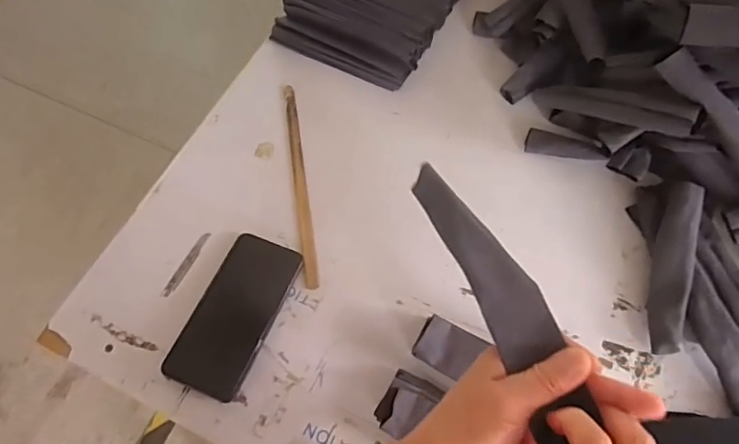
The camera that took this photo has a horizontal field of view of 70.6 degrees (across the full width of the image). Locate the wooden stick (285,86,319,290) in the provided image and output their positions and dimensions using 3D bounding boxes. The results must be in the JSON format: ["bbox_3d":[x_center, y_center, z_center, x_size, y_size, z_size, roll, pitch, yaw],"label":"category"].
[{"bbox_3d":[-0.081,-0.050,0.610,0.016,0.005,0.266,-8,64,-5],"label":"wooden stick"}]

